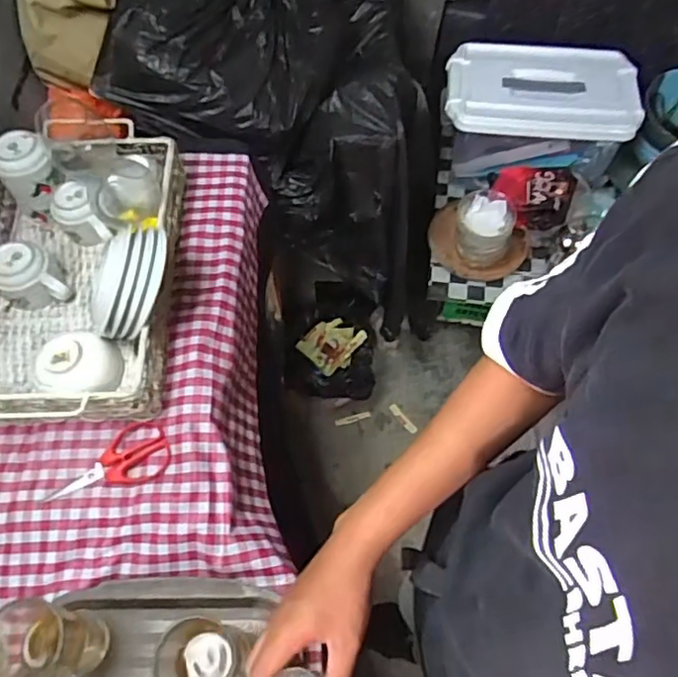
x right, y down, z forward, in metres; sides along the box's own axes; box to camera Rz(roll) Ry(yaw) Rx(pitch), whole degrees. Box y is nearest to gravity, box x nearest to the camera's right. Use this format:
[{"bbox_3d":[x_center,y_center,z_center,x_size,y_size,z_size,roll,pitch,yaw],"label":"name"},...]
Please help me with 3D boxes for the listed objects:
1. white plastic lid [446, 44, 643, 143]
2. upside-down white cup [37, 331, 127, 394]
[{"bbox_3d":[0.420,-0.518,1.251,0.387,0.048,0.242,7,62,4],"label":"white plastic lid"},{"bbox_3d":[-0.327,0.036,0.767,0.093,0.055,0.086,-6,62,-3],"label":"upside-down white cup"}]

